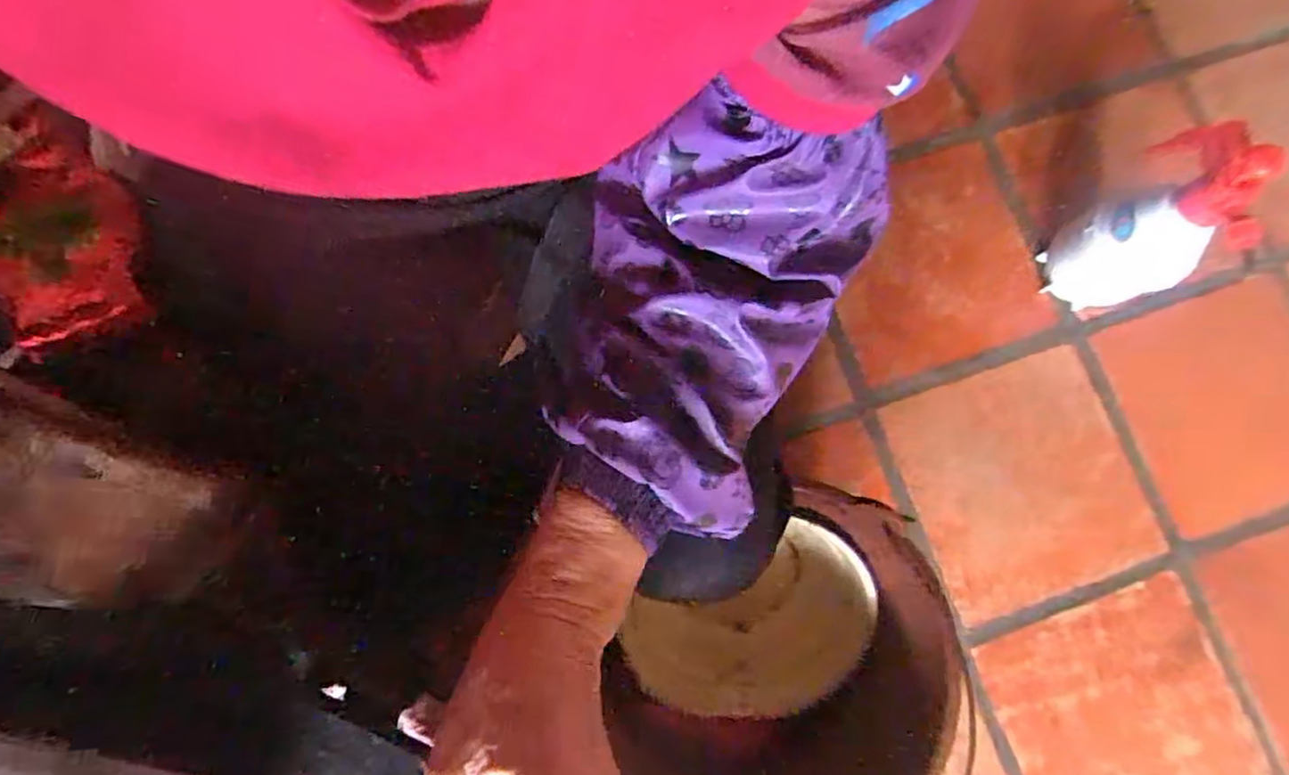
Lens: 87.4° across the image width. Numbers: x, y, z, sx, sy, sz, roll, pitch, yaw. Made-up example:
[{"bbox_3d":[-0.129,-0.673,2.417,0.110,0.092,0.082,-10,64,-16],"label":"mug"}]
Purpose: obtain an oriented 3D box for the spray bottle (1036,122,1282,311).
[{"bbox_3d":[0.557,-0.172,0.756,0.097,0.257,0.143,-30,81,-6],"label":"spray bottle"}]

